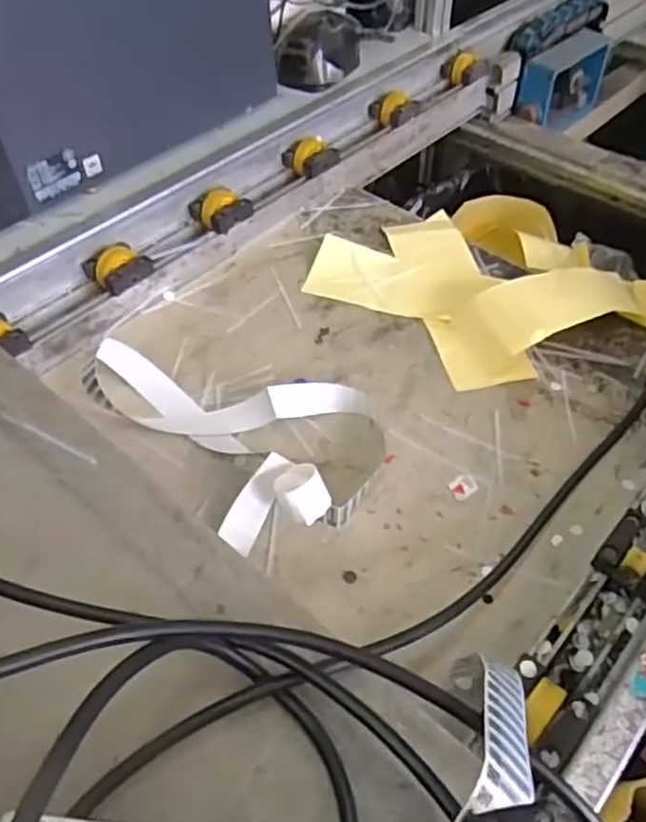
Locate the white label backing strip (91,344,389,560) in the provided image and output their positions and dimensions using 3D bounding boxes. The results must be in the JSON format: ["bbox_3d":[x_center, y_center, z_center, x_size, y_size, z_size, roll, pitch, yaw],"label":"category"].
[{"bbox_3d":[-0.084,0.024,0.599,0.262,0.048,0.167,6,49,6],"label":"white label backing strip"}]

